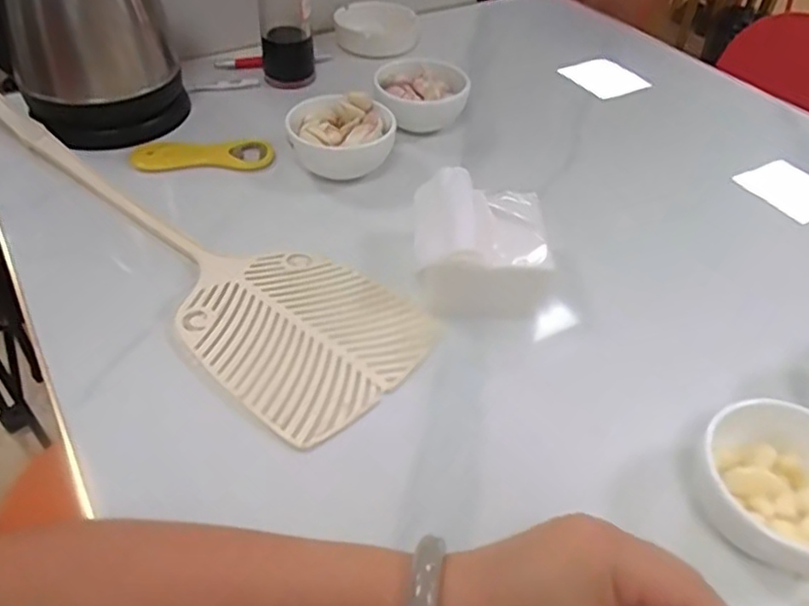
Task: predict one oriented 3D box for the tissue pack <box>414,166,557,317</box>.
[{"bbox_3d":[0.058,-0.040,0.490,0.099,0.067,0.101,2,44,-1],"label":"tissue pack"}]

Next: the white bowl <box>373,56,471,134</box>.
[{"bbox_3d":[0.013,-0.210,0.677,0.094,0.053,0.088,-8,45,-11],"label":"white bowl"}]

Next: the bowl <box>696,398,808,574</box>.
[{"bbox_3d":[0.211,0.100,0.366,0.086,0.048,0.083,2,44,-2],"label":"bowl"}]

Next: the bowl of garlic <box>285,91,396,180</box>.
[{"bbox_3d":[-0.061,-0.157,0.613,0.096,0.055,0.102,2,44,-2],"label":"bowl of garlic"}]

